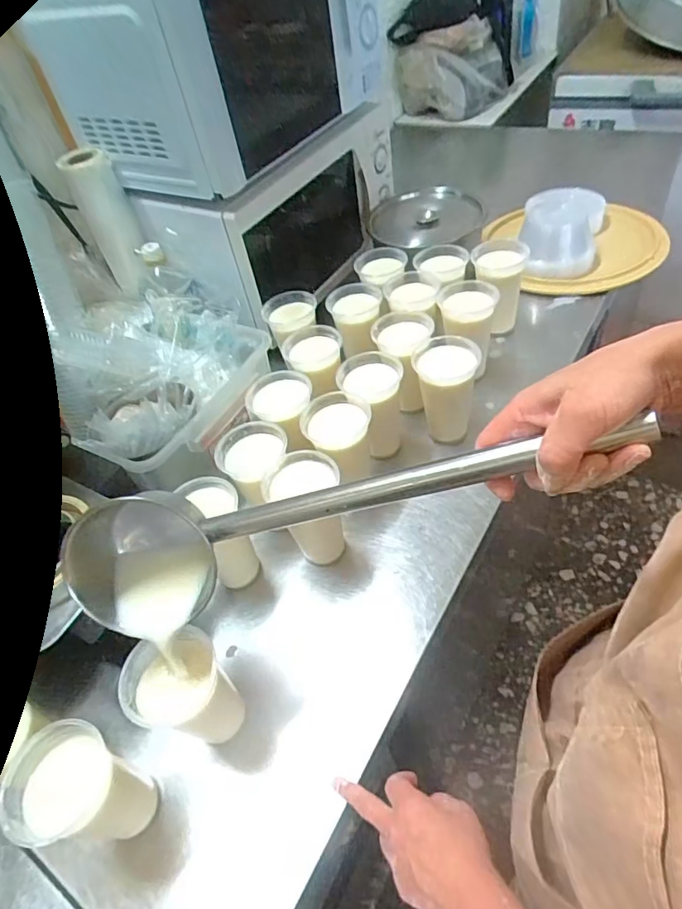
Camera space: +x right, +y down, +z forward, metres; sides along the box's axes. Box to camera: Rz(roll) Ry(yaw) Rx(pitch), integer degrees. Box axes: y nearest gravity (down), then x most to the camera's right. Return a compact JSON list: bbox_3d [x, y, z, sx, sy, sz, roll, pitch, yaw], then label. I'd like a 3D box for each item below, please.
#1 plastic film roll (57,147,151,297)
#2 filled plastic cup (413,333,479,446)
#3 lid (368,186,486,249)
[{"bbox_3d":[-0.379,-0.382,0.879,0.076,0.210,0.083,-28,49,-13],"label":"plastic film roll"},{"bbox_3d":[0.146,-0.079,0.741,0.085,0.136,0.093,2,49,14],"label":"filled plastic cup"},{"bbox_3d":[0.159,-0.451,1.010,0.207,0.034,0.210,-13,47,1],"label":"lid"}]

